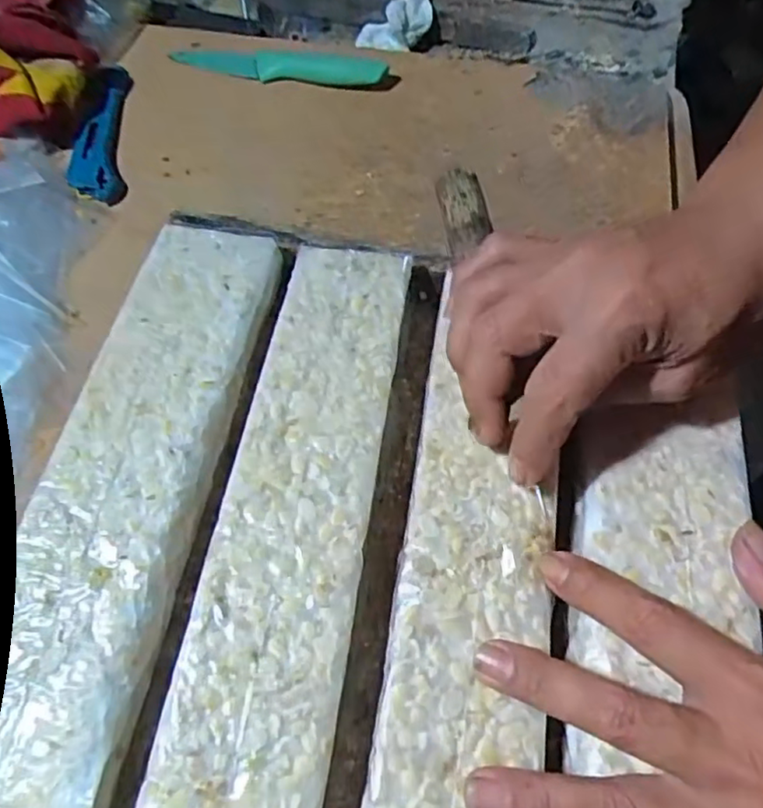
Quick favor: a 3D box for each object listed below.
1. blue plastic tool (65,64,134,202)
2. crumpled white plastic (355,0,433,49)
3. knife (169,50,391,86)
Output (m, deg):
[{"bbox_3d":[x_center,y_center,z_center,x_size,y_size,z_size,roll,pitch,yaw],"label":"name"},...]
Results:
[{"bbox_3d":[-0.205,-0.196,0.451,0.039,0.023,0.130,-8,72,-4],"label":"blue plastic tool"},{"bbox_3d":[0.014,-0.332,0.531,0.057,0.047,0.056,0,71,-1],"label":"crumpled white plastic"},{"bbox_3d":[-0.080,-0.264,0.479,0.166,0.021,0.025,9,71,2],"label":"knife"}]

